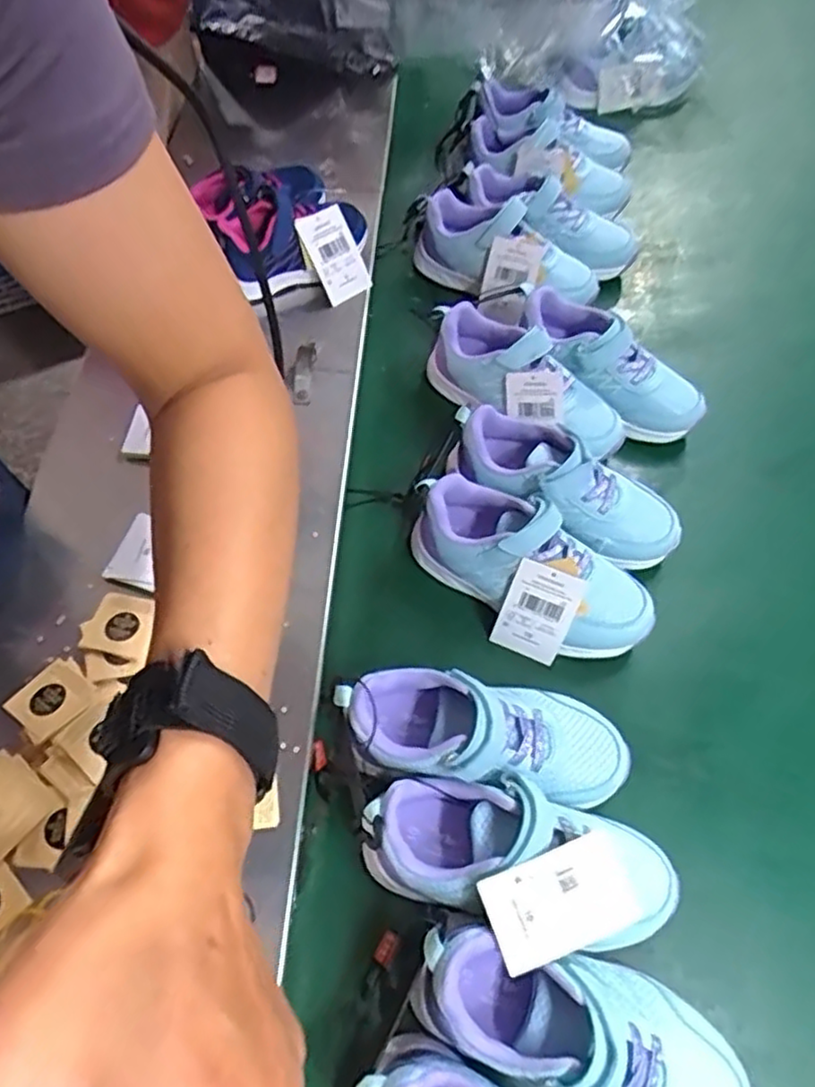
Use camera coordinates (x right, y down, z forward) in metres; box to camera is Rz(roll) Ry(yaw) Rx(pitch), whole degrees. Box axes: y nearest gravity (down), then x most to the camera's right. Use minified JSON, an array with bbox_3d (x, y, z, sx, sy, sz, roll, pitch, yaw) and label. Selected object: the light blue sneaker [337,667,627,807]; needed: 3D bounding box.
[{"bbox_3d":[0.047,0.122,0.453,0.189,0.083,0.072,7,62,3],"label":"light blue sneaker"}]

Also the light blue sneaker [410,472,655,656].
[{"bbox_3d":[0.087,0.014,0.515,0.187,0.070,0.071,32,66,15],"label":"light blue sneaker"}]

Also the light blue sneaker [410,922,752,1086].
[{"bbox_3d":[0.093,0.261,0.374,0.178,0.085,0.073,23,64,12],"label":"light blue sneaker"}]

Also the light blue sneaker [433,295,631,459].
[{"bbox_3d":[0.098,-0.140,0.593,0.072,0.072,0.184,-41,69,-19],"label":"light blue sneaker"}]

